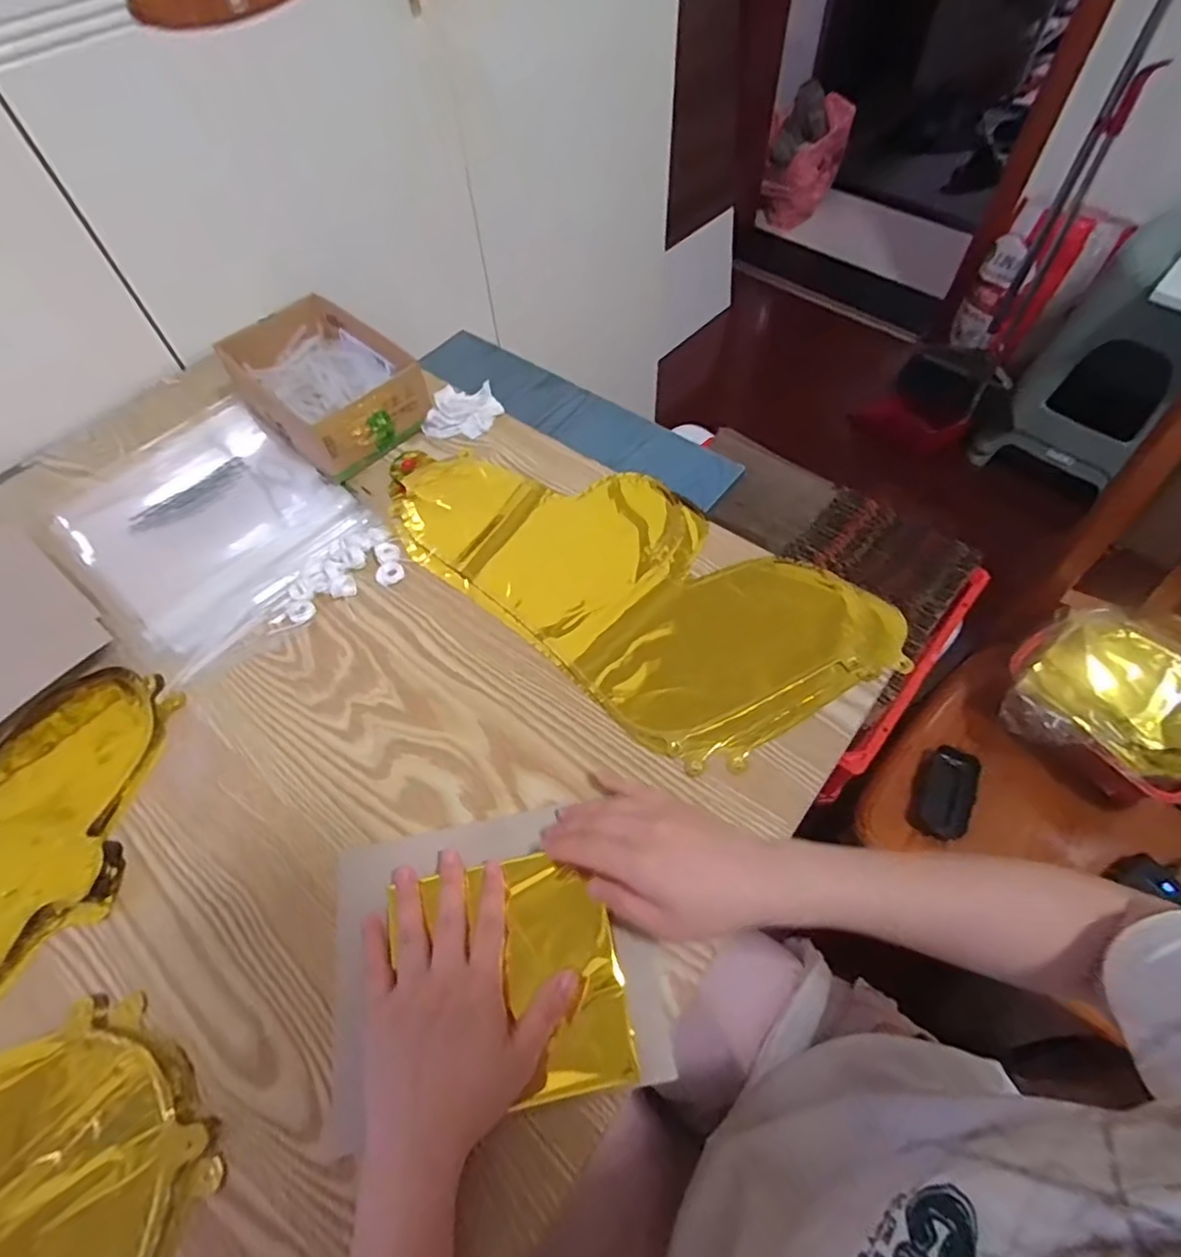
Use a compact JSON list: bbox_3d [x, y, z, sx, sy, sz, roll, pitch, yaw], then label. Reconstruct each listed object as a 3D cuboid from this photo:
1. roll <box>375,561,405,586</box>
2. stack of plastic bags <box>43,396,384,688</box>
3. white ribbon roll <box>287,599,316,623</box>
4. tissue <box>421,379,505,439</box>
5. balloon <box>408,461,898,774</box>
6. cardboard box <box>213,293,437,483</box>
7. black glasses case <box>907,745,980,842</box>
[{"bbox_3d":[-0.172,-0.048,0.536,0.024,0.009,0.018,-27,60,-14],"label":"roll"},{"bbox_3d":[-0.360,-0.107,0.590,0.289,0.017,0.209,38,67,24],"label":"stack of plastic bags"},{"bbox_3d":[-0.240,-0.015,0.519,0.021,0.007,0.019,-41,64,-21],"label":"white ribbon roll"},{"bbox_3d":[-0.129,-0.222,0.635,0.060,0.025,0.064,20,60,16],"label":"tissue"},{"bbox_3d":[0.023,-0.049,0.528,0.421,0.013,0.202,33,65,22],"label":"balloon"},{"bbox_3d":[-0.262,-0.241,0.625,0.181,0.068,0.128,38,67,24],"label":"cardboard box"},{"bbox_3d":[0.419,0.194,0.740,0.062,0.023,0.109,21,62,15],"label":"black glasses case"}]

